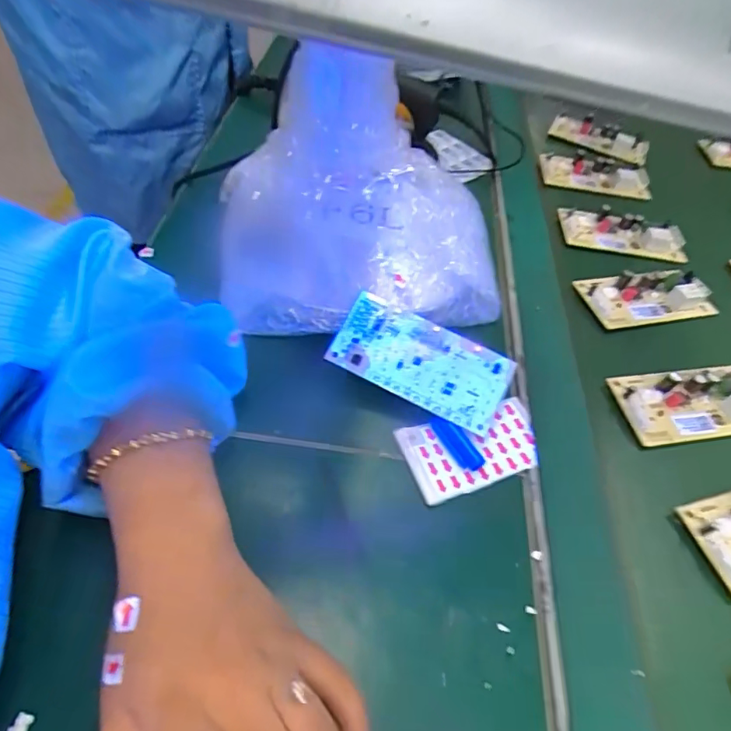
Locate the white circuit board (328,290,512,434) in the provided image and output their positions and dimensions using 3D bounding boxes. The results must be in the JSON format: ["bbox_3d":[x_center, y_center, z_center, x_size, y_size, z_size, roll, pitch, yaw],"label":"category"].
[{"bbox_3d":[0.037,-0.002,0.329,0.113,0.004,0.054,27,78,5],"label":"white circuit board"}]

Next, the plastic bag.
[{"bbox_3d":[-0.002,-0.125,0.350,0.202,0.149,0.143,-6,51,-10],"label":"plastic bag"}]

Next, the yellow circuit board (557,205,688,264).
[{"bbox_3d":[0.248,-0.130,0.483,0.116,0.016,0.052,9,50,2],"label":"yellow circuit board"}]

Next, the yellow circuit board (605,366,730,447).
[{"bbox_3d":[0.237,0.024,0.358,0.111,0.019,0.053,-5,51,-10],"label":"yellow circuit board"}]

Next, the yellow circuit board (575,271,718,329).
[{"bbox_3d":[0.243,-0.059,0.427,0.115,0.016,0.049,-6,52,-11],"label":"yellow circuit board"}]

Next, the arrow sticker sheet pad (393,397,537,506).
[{"bbox_3d":[0.070,0.052,0.318,0.091,0.007,0.049,-14,53,-16],"label":"arrow sticker sheet pad"}]

